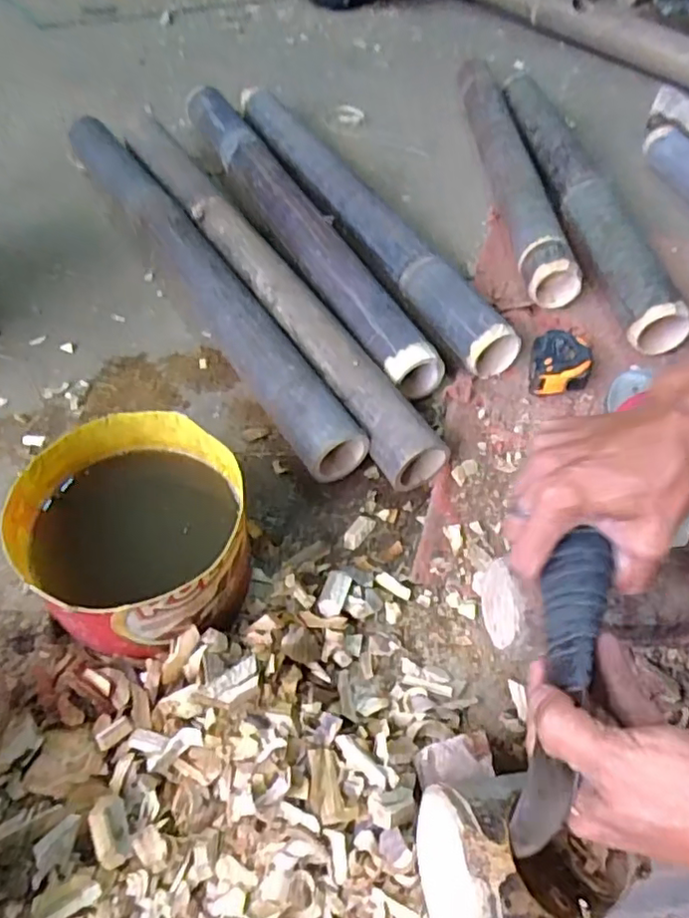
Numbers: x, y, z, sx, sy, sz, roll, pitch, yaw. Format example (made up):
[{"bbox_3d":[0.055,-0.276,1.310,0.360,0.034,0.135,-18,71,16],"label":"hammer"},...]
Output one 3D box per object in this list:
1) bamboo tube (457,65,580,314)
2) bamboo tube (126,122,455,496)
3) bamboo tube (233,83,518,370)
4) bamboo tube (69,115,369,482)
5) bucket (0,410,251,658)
[{"bbox_3d":[0.227,-0.428,0.903,0.071,0.049,0.608,3,50,-4],"label":"bamboo tube"},{"bbox_3d":[-0.103,-0.219,0.716,0.068,0.061,0.668,-23,56,-23],"label":"bamboo tube"},{"bbox_3d":[-0.003,-0.337,0.824,0.061,0.065,0.689,-18,54,-20],"label":"bamboo tube"},{"bbox_3d":[-0.188,-0.234,0.723,0.065,0.060,0.699,-24,56,-23],"label":"bamboo tube"},{"bbox_3d":[-0.145,0.057,0.445,0.143,0.094,0.151,3,50,-4],"label":"bucket"}]

